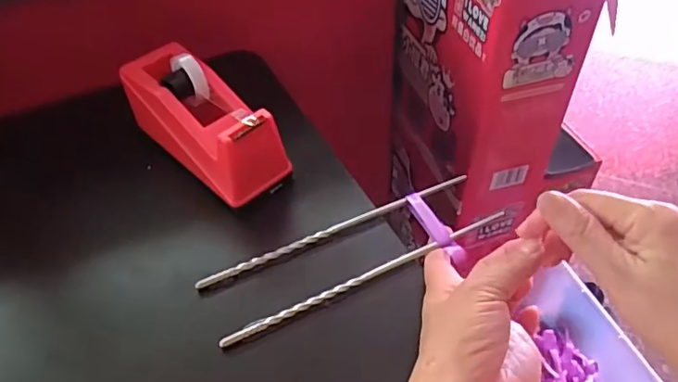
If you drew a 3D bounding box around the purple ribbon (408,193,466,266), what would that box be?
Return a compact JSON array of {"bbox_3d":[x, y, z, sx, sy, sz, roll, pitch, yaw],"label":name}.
[{"bbox_3d":[0.071,0.026,0.405,0.015,0.010,0.068,-21,54,-16],"label":"purple ribbon"}]

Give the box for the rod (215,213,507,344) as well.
[{"bbox_3d":[0.024,0.058,0.376,0.220,0.007,0.006,-22,46,-16],"label":"rod"}]

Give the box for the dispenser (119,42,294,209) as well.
[{"bbox_3d":[-0.112,-0.058,0.439,0.159,0.078,0.061,39,58,20],"label":"dispenser"}]

